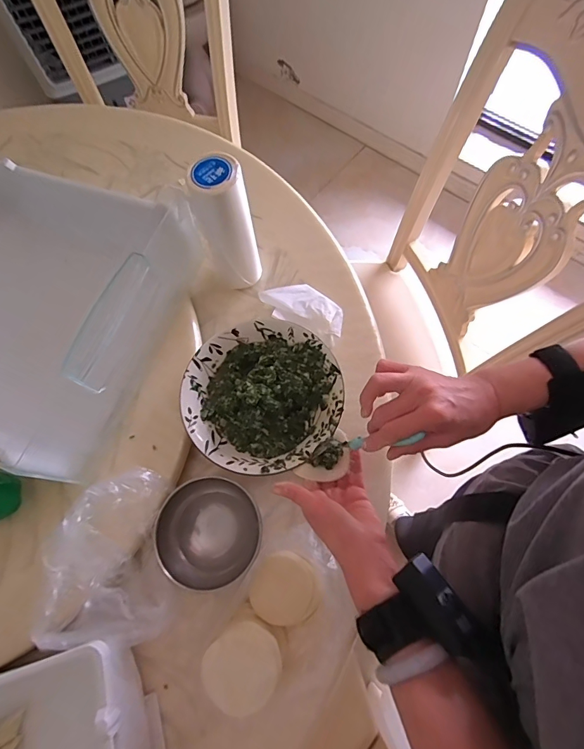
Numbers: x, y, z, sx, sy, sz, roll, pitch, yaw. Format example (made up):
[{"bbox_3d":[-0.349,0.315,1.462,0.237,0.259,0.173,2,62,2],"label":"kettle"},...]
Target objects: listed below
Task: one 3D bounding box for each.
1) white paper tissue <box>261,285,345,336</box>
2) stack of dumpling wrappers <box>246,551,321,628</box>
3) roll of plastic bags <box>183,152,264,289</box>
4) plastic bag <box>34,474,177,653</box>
[{"bbox_3d":[0.019,-0.103,0.607,0.129,0.021,0.069,21,72,10],"label":"white paper tissue"},{"bbox_3d":[-0.007,0.253,0.467,0.077,0.019,0.077,25,73,11],"label":"stack of dumpling wrappers"},{"bbox_3d":[-0.089,-0.199,0.552,0.071,0.195,0.060,-13,70,-2],"label":"roll of plastic bags"},{"bbox_3d":[-0.199,0.202,0.449,0.124,0.064,0.176,1,70,3],"label":"plastic bag"}]

